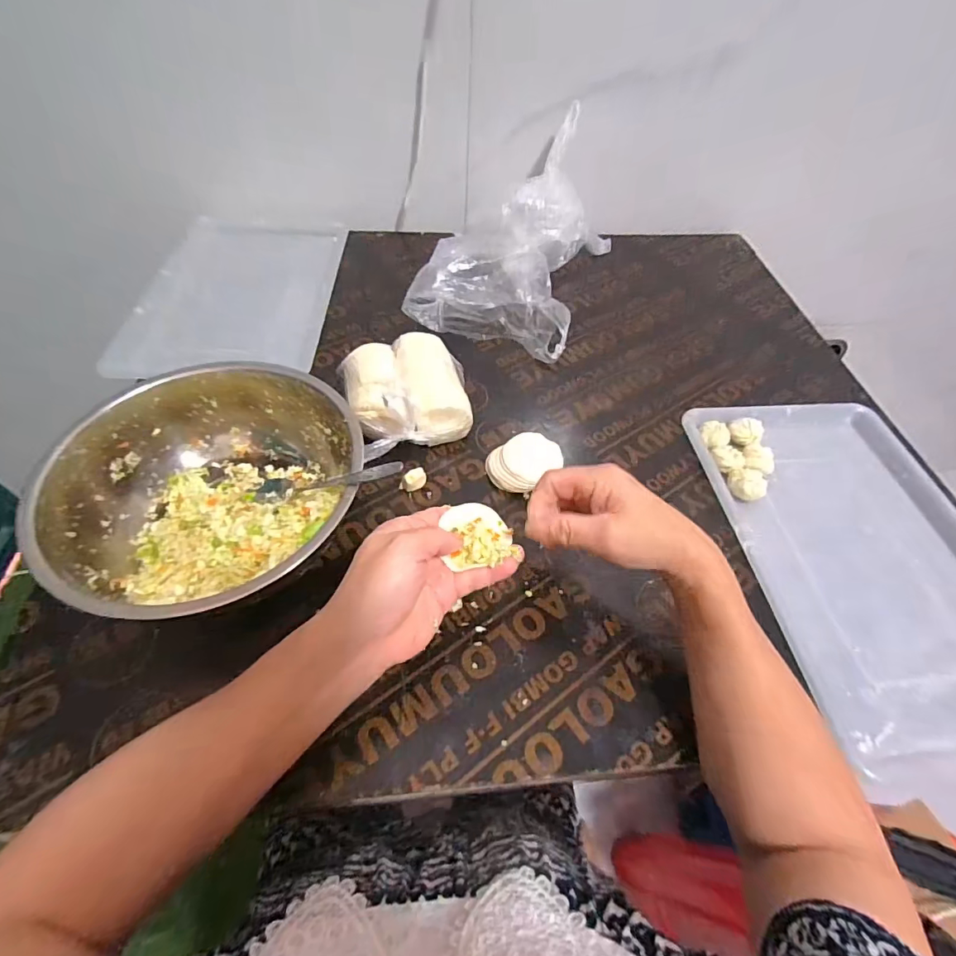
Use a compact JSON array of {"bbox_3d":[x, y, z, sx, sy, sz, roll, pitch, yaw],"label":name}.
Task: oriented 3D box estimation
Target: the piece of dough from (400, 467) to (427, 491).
[{"bbox_3d":[-0.066,0.003,0.481,0.027,0.020,0.016,-16,56,-14],"label":"piece of dough"}]

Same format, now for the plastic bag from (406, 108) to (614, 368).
[{"bbox_3d":[0.061,-0.341,0.654,0.220,0.172,0.302,19,55,11],"label":"plastic bag"}]

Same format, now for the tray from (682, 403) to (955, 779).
[{"bbox_3d":[0.379,0.065,0.469,0.241,0.026,0.369,-3,54,-5],"label":"tray"}]

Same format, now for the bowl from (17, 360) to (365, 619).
[{"bbox_3d":[-0.226,0.014,0.421,0.239,0.097,0.235,1,54,-2],"label":"bowl"}]

